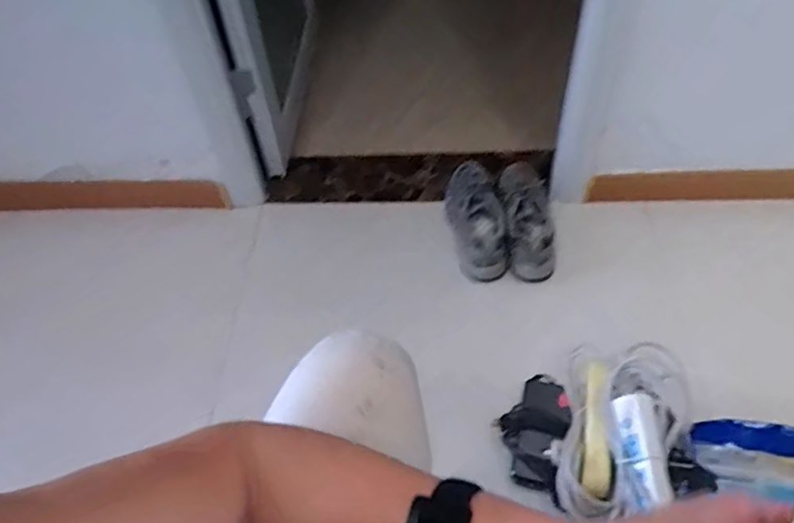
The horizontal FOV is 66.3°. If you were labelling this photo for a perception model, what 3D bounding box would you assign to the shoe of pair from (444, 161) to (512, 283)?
[{"bbox_3d":[0.154,-0.096,1.214,0.101,0.104,0.284,-6,51,-1],"label":"shoe of pair"}]

